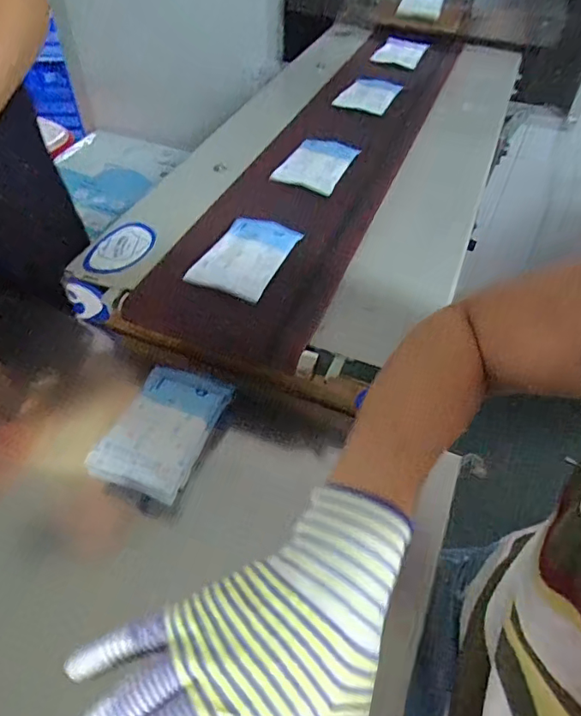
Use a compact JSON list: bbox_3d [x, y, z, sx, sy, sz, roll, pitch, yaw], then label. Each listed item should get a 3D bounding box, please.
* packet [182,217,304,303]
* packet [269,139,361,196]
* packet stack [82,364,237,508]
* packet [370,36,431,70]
[{"bbox_3d":[-0.049,-0.120,0.592,0.079,0.018,0.134,19,52,13],"label":"packet"},{"bbox_3d":[0.041,-0.279,0.735,0.079,0.020,0.136,22,53,15],"label":"packet"},{"bbox_3d":[-0.123,0.073,0.521,0.089,0.044,0.139,19,52,13],"label":"packet stack"},{"bbox_3d":[0.226,-0.625,1.071,0.088,0.025,0.141,22,53,15],"label":"packet"}]

